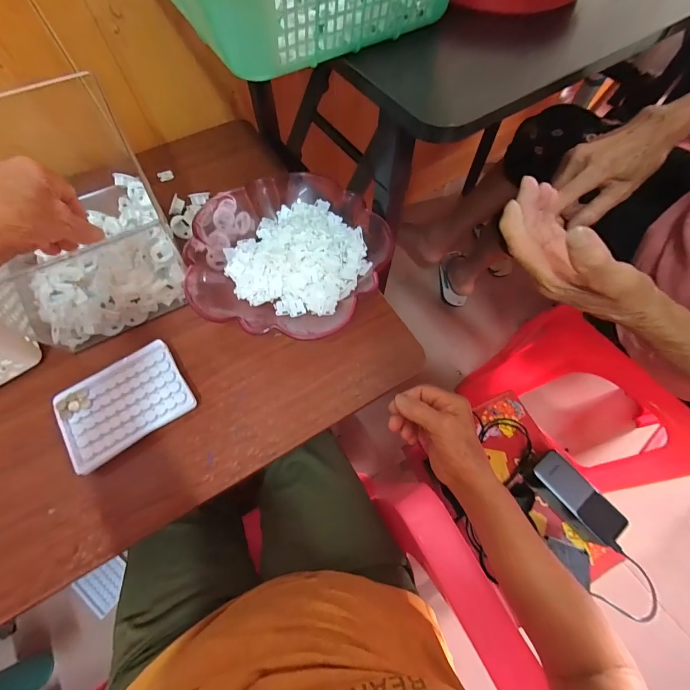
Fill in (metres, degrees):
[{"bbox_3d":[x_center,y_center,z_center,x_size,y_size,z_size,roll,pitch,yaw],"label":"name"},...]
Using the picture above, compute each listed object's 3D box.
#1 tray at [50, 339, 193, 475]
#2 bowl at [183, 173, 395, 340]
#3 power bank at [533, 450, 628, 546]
[{"bbox_3d":[-0.247,0.066,0.374,0.127,0.021,0.097,-33,71,-14],"label":"tray"},{"bbox_3d":[-0.072,-0.123,0.440,0.248,0.063,0.227,0,66,0],"label":"bowl"},{"bbox_3d":[0.335,0.217,0.475,0.048,0.027,0.133,-45,80,0],"label":"power bank"}]

